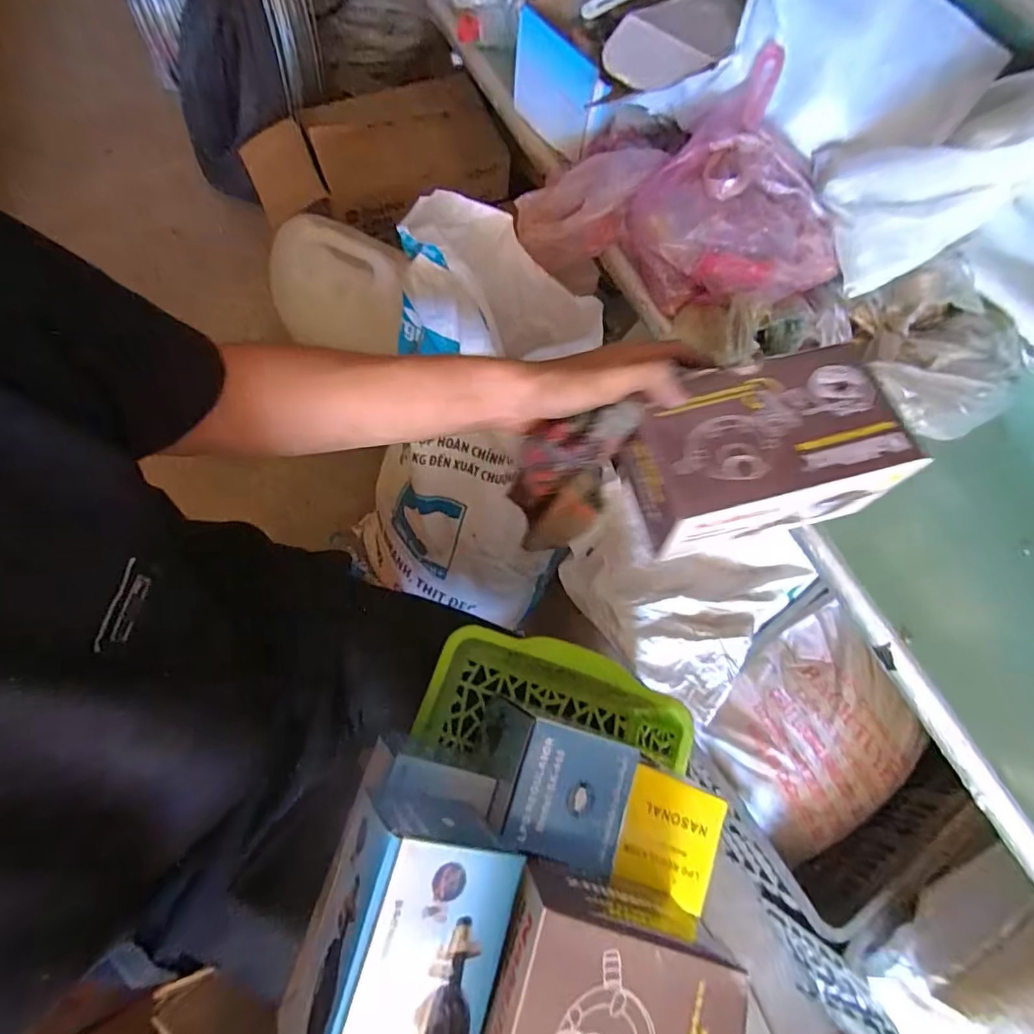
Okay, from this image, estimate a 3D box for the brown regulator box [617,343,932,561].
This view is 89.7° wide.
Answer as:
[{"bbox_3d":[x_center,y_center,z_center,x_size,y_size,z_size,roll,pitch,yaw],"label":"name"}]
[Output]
[{"bbox_3d":[0.170,-0.047,0.372,0.175,0.062,0.109,-16,71,-7],"label":"brown regulator box"}]

